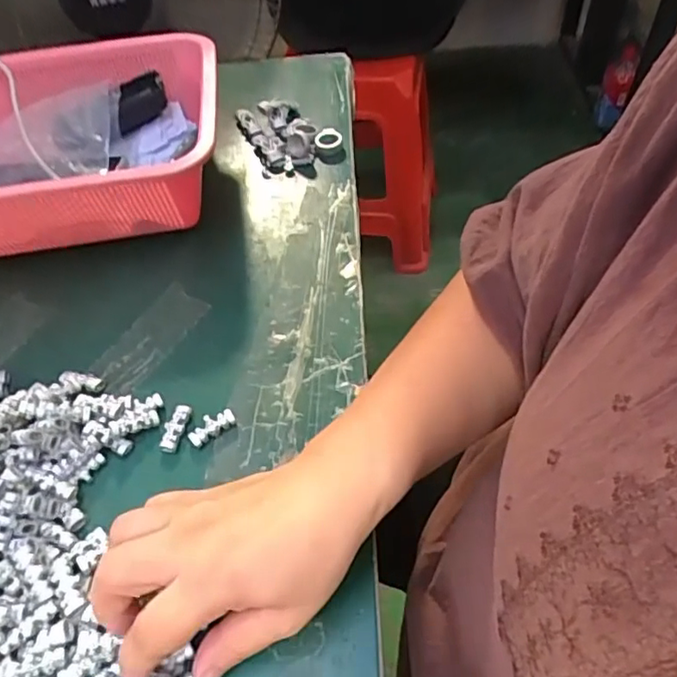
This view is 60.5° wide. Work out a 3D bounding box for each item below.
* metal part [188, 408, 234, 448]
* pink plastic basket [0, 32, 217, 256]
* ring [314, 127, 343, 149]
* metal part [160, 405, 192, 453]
[{"bbox_3d":[-0.080,0.055,0.364,0.030,0.007,0.014,-35,55,-22],"label":"metal part"},{"bbox_3d":[-0.252,-0.160,0.505,0.283,0.094,0.211,-7,50,0],"label":"pink plastic basket"},{"bbox_3d":[-0.010,-0.190,0.553,0.025,0.005,0.024,-1,68,4],"label":"ring"},{"bbox_3d":[-0.103,0.056,0.365,0.012,0.006,0.030,10,52,14],"label":"metal part"}]

